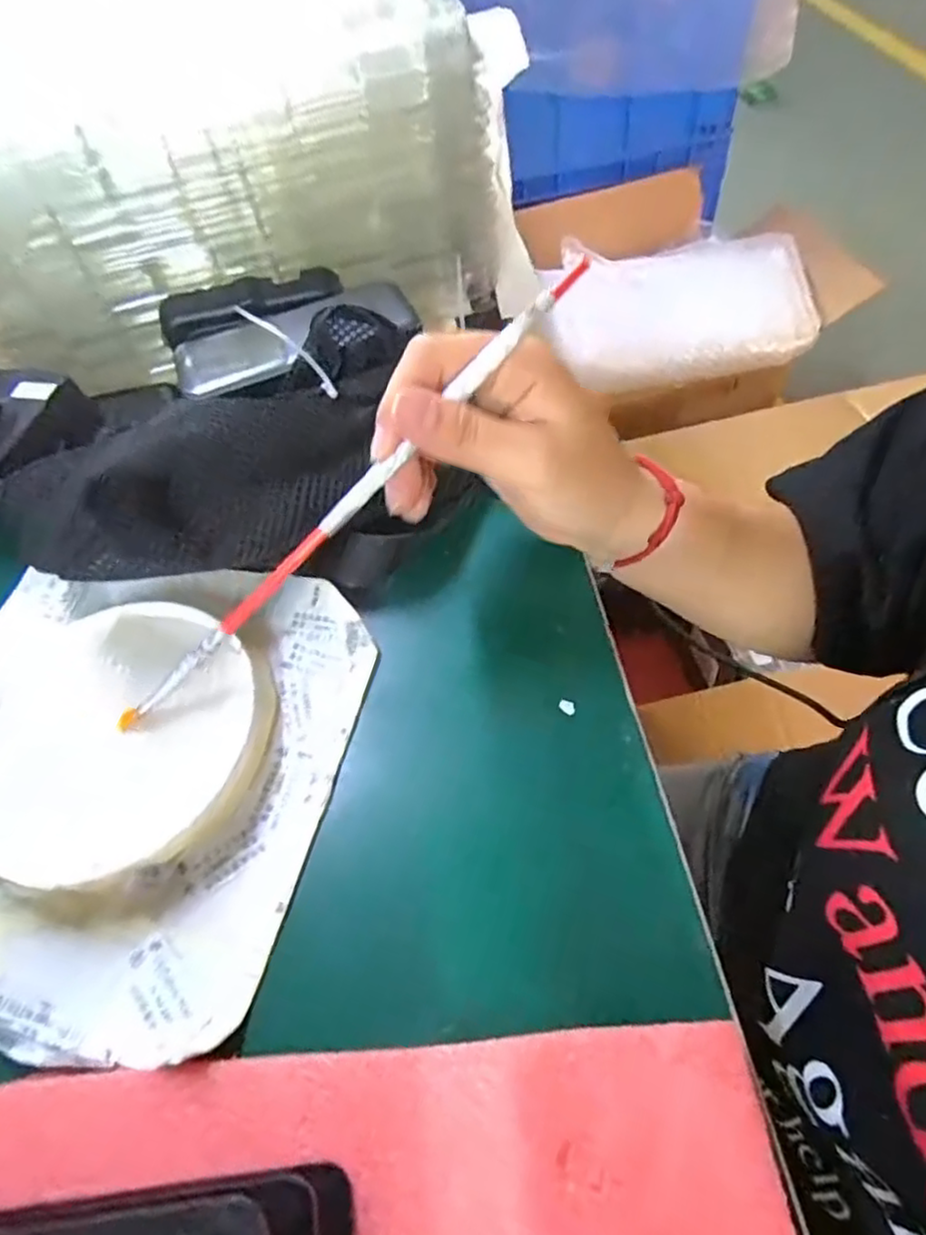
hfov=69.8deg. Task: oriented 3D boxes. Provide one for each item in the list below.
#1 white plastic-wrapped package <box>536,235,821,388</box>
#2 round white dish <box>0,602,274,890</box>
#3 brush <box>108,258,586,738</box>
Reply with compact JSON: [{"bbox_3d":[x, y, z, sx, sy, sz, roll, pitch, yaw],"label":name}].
[{"bbox_3d":[0.330,-0.507,1.093,0.427,0.105,0.286,-11,55,0],"label":"white plastic-wrapped package"},{"bbox_3d":[-0.144,0.046,0.270,0.122,0.016,0.114,16,59,17],"label":"round white dish"},{"bbox_3d":[-0.049,-0.038,0.250,0.249,0.007,0.010,-43,59,11],"label":"brush"}]

